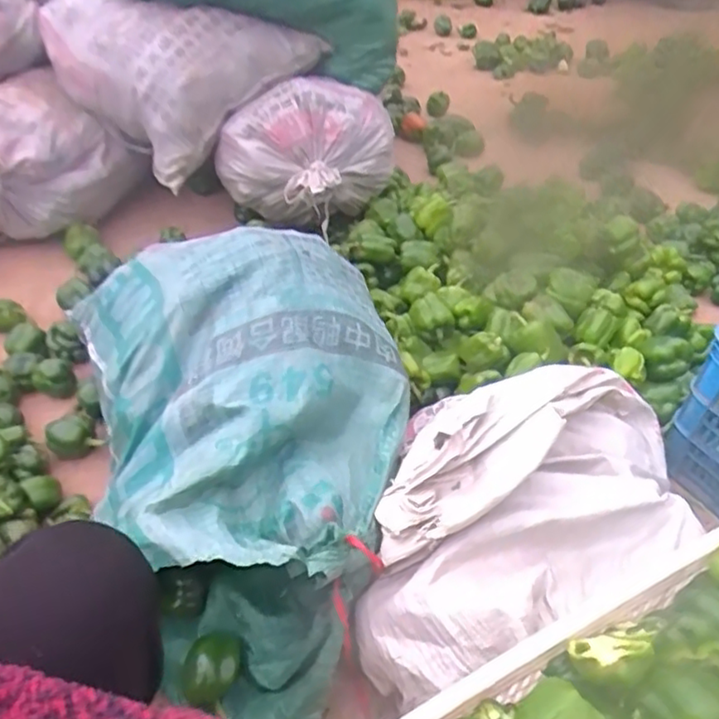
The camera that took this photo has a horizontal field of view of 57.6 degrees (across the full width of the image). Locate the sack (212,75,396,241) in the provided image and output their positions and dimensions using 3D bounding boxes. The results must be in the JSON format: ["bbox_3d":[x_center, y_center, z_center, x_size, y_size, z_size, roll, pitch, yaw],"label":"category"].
[{"bbox_3d":[-0.106,-0.468,1.456,0.317,0.251,0.337,22,47,18],"label":"sack"}]

